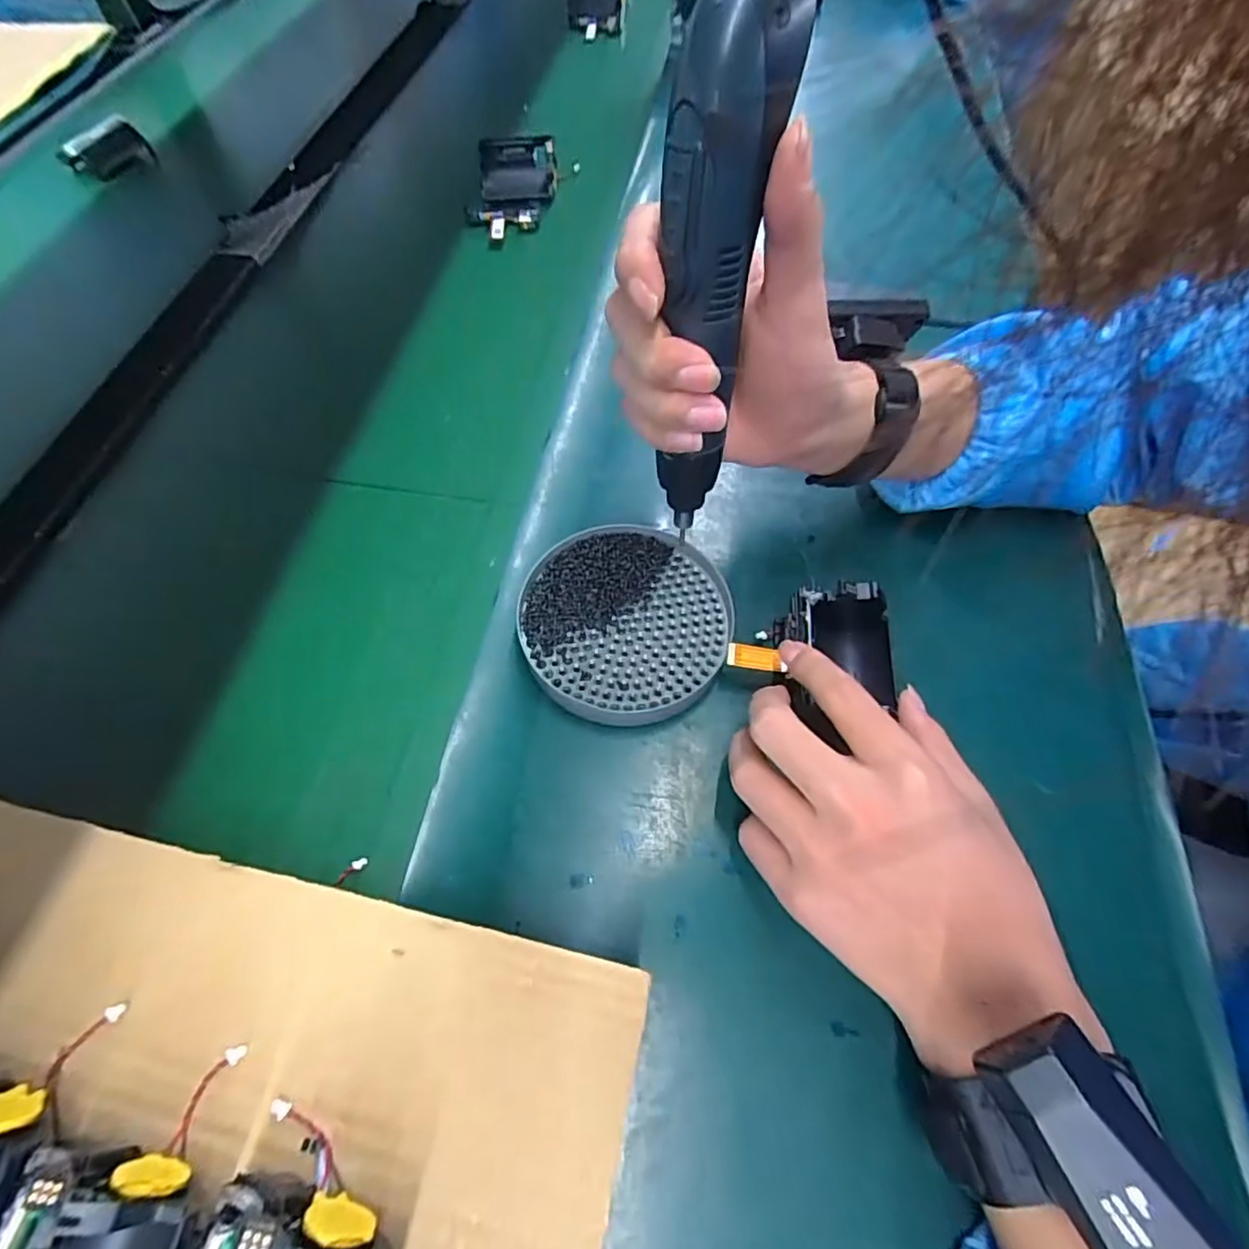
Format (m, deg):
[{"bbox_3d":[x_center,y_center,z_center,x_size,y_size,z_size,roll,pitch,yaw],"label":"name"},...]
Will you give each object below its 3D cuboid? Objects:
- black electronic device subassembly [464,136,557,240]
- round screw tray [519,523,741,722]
[{"bbox_3d":[-0.104,-0.399,0.571,0.073,0.035,0.102,10,60,6],"label":"black electronic device subassembly"},{"bbox_3d":[0.002,-0.002,0.346,0.115,0.019,0.109,0,59,0],"label":"round screw tray"}]

